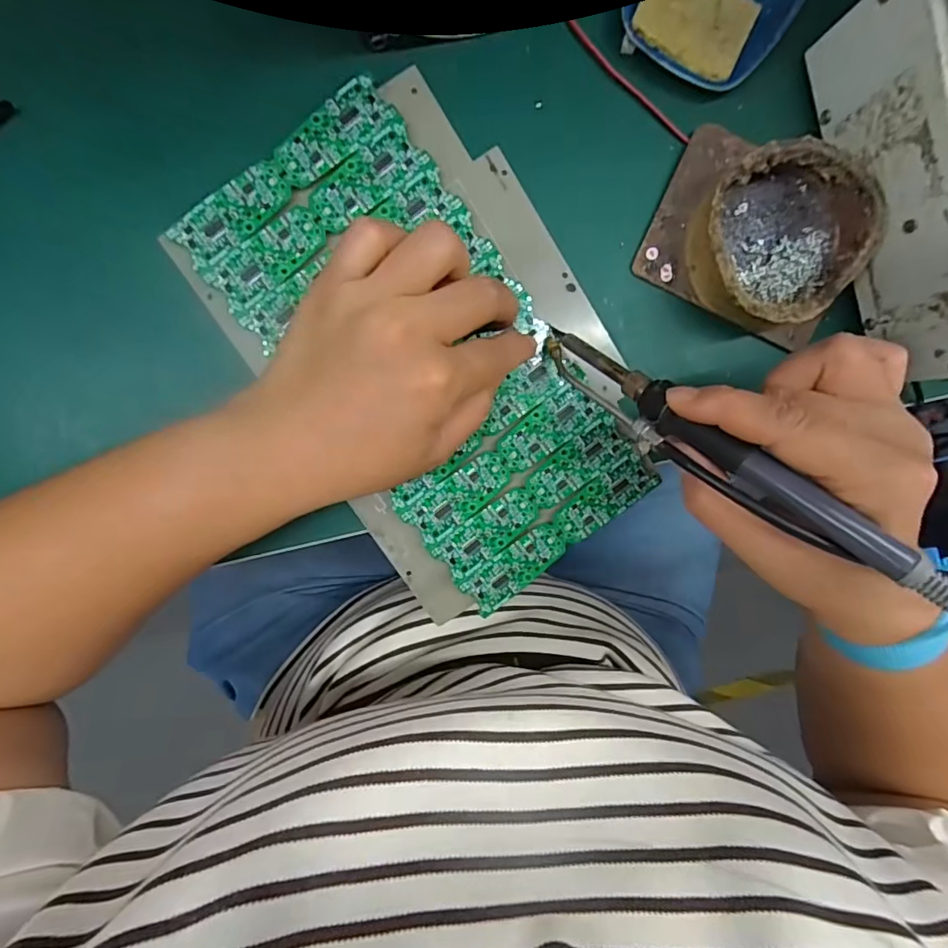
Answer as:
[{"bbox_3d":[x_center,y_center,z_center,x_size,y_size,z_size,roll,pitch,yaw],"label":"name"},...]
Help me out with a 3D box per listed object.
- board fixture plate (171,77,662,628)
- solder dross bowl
[{"bbox_3d":[-0.018,-0.061,0.279,0.165,0.012,0.256,-33,98,1],"label":"board fixture plate"},{"bbox_3d":[0.155,-0.120,0.270,0.084,0.035,0.080,-1,98,-4],"label":"solder dross bowl"}]

